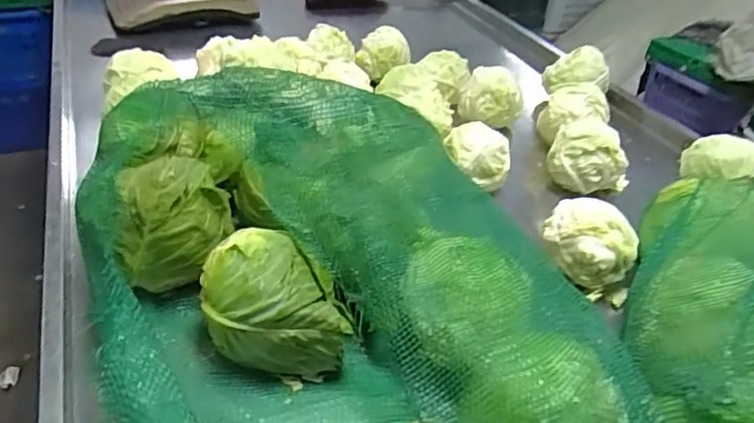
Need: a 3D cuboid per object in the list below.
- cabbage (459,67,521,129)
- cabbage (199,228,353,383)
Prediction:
[{"bbox_3d":[0.225,-0.228,1.171,0.122,0.099,0.087,19,38,18],"label":"cabbage"},{"bbox_3d":[-0.111,0.102,0.661,0.162,0.120,0.109,5,36,0],"label":"cabbage"}]

